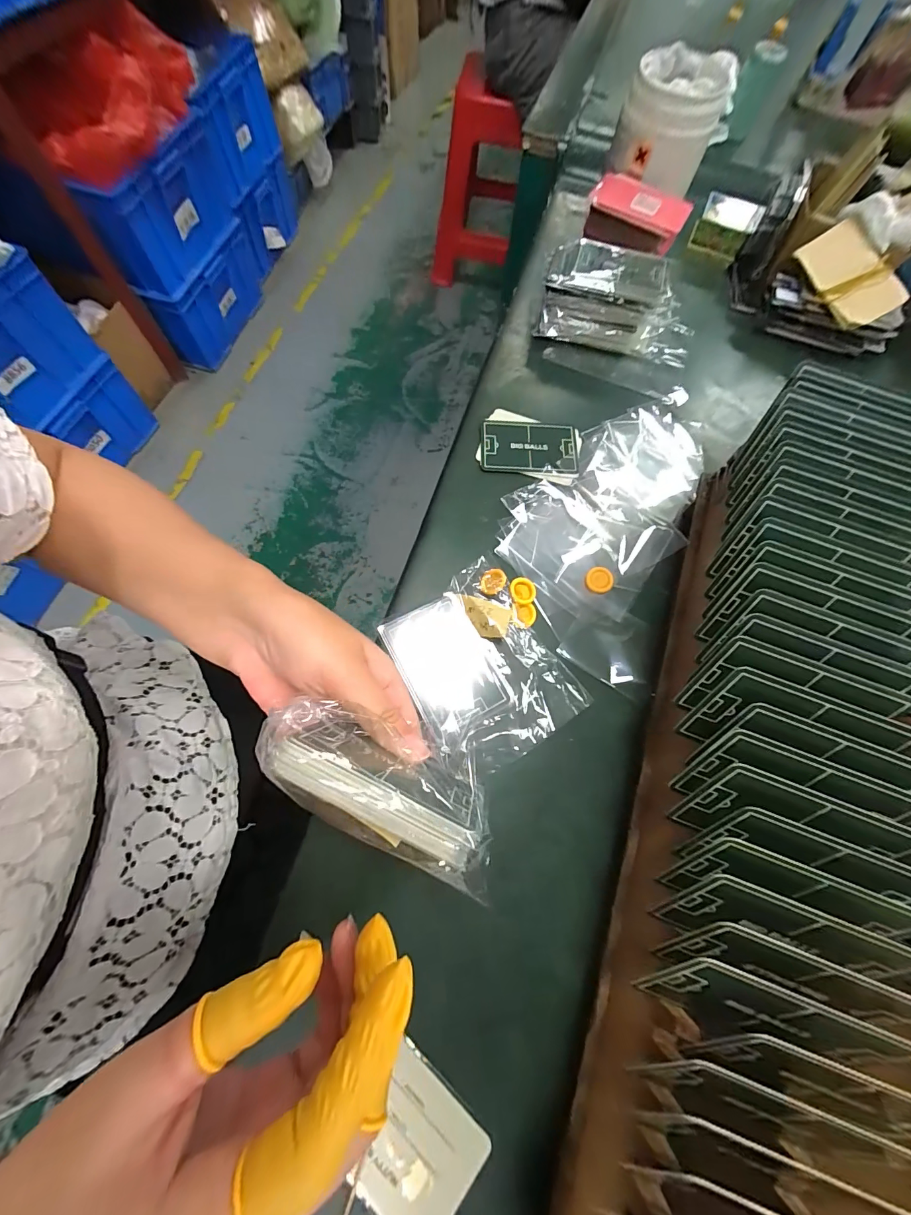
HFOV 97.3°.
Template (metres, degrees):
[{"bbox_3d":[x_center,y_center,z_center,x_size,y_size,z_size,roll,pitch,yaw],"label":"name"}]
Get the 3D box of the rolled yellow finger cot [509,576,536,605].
[{"bbox_3d":[0.050,-0.012,0.302,0.019,0.007,0.021,-4,70,-4],"label":"rolled yellow finger cot"}]

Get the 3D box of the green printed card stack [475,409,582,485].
[{"bbox_3d":[0.065,-0.140,0.349,0.086,0.006,0.064,13,70,2],"label":"green printed card stack"}]

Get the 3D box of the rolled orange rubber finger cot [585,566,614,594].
[{"bbox_3d":[0.111,-0.021,0.308,0.022,0.004,0.021,1,70,-2],"label":"rolled orange rubber finger cot"}]

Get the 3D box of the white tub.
[{"bbox_3d":[0.220,-0.503,0.421,0.094,0.077,0.101,1,70,-2],"label":"white tub"}]

